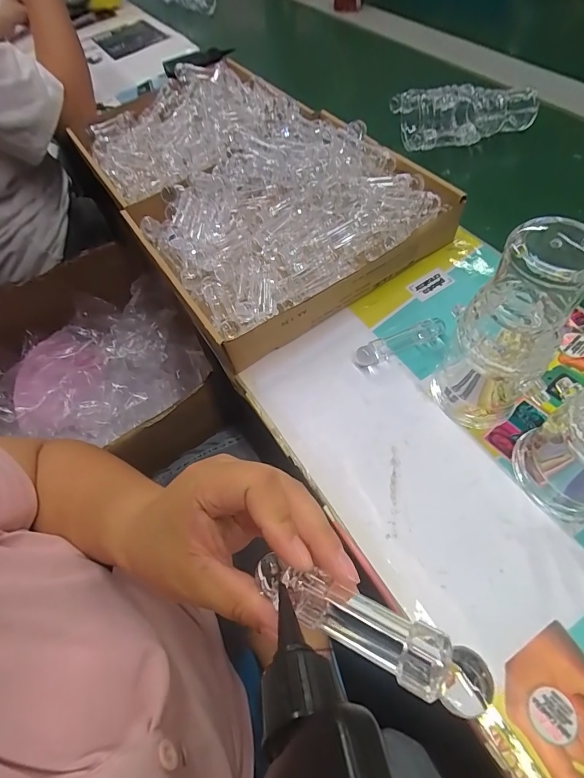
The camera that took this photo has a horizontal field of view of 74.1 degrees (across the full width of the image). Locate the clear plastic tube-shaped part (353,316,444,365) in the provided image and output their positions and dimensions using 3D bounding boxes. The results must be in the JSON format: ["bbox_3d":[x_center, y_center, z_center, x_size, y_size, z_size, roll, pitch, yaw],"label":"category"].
[{"bbox_3d":[0.109,-0.050,0.398,0.092,0.024,0.024,-23,60,-6],"label":"clear plastic tube-shaped part"}]

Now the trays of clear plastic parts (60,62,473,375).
[{"bbox_3d":[-0.081,-0.292,0.536,0.316,0.091,0.538,-33,62,-11],"label":"trays of clear plastic parts"}]

